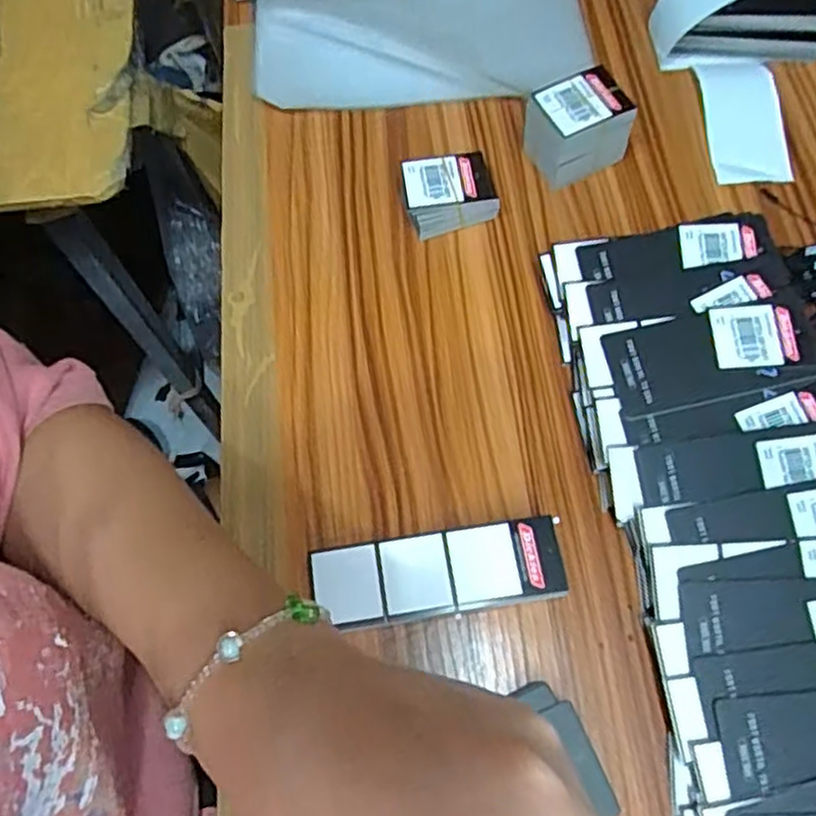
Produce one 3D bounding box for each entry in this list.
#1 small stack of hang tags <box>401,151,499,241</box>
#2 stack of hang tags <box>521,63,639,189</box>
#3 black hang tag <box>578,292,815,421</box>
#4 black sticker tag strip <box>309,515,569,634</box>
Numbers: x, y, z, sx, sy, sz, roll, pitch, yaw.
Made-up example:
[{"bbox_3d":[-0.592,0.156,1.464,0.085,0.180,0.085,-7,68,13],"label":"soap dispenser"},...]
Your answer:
[{"bbox_3d":[0.024,-0.129,0.430,0.054,0.029,0.038,-15,67,-5],"label":"small stack of hang tags"},{"bbox_3d":[0.103,-0.167,0.432,0.055,0.058,0.039,-24,69,-9],"label":"stack of hang tags"},{"bbox_3d":[0.156,-0.027,0.371,0.121,0.005,0.052,-10,71,3],"label":"black hang tag"},{"bbox_3d":[0.015,0.083,0.344,0.117,0.024,0.039,-9,67,-3],"label":"black sticker tag strip"}]

